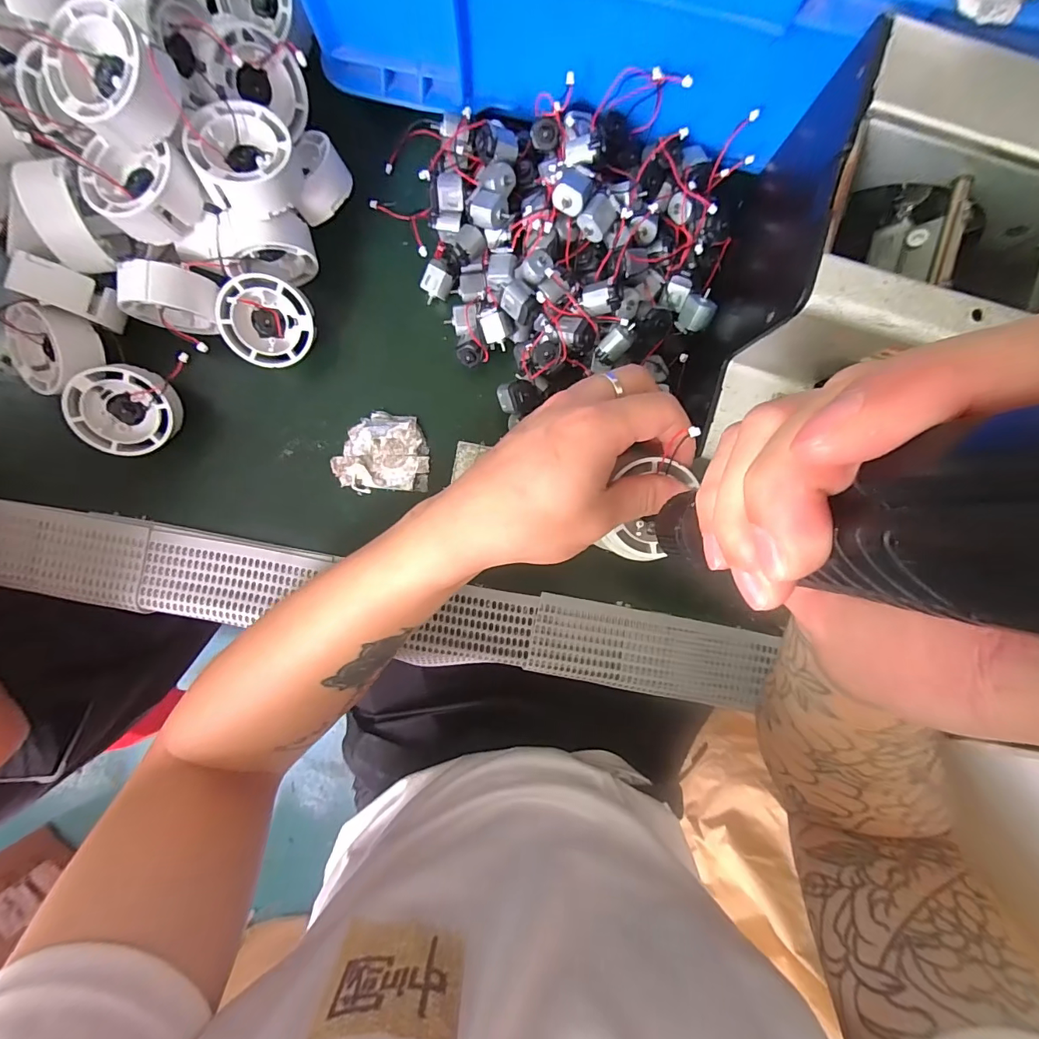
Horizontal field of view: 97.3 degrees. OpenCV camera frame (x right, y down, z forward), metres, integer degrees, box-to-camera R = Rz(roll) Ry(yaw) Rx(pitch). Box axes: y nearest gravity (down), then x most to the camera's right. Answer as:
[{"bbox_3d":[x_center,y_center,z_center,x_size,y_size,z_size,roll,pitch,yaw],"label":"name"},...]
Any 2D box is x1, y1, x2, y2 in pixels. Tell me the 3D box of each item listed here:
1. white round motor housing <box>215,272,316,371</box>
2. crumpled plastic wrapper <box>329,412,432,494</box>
[{"bbox_3d":[-0.164,-0.129,0.300,0.054,0.026,0.054,28,101,-30],"label":"white round motor housing"},{"bbox_3d":[-0.099,-0.047,0.325,0.065,0.007,0.054,-3,88,-2],"label":"crumpled plastic wrapper"}]

